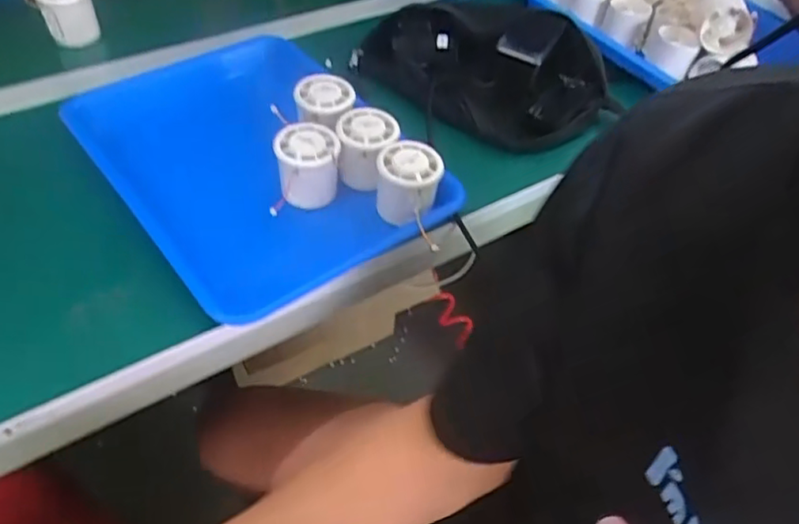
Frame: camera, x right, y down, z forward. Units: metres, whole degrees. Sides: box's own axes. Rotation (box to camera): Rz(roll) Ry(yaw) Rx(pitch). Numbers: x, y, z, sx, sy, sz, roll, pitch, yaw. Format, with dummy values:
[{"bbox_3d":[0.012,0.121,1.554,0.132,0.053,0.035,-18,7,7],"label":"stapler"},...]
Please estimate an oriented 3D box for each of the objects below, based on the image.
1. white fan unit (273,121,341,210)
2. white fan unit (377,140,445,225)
[{"bbox_3d":[-0.082,-0.086,0.564,0.054,0.061,0.047,-8,50,-11],"label":"white fan unit"},{"bbox_3d":[0.008,-0.071,0.558,0.055,0.051,0.052,-3,50,-7],"label":"white fan unit"}]

